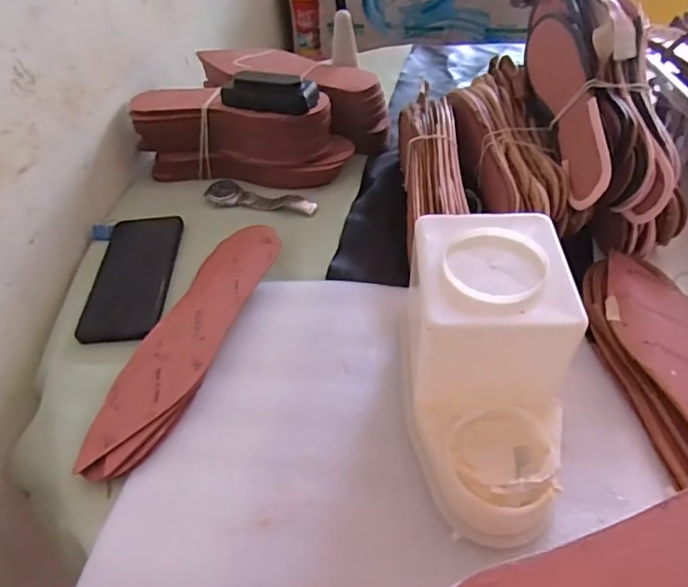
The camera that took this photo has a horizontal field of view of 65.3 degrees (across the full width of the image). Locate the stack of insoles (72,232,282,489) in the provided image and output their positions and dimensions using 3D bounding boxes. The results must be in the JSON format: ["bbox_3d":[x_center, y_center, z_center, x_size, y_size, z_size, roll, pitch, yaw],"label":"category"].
[{"bbox_3d":[-0.137,0.035,0.481,0.079,0.040,0.269,13,49,15],"label":"stack of insoles"}]

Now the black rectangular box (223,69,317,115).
[{"bbox_3d":[-0.084,-0.229,0.608,0.110,0.041,0.034,14,47,16],"label":"black rectangular box"}]

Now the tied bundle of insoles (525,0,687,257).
[{"bbox_3d":[0.251,-0.188,0.520,0.103,0.090,0.292,-4,69,-1],"label":"tied bundle of insoles"}]

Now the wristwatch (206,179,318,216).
[{"bbox_3d":[-0.097,-0.109,0.623,0.135,0.015,0.034,11,49,13],"label":"wristwatch"}]

